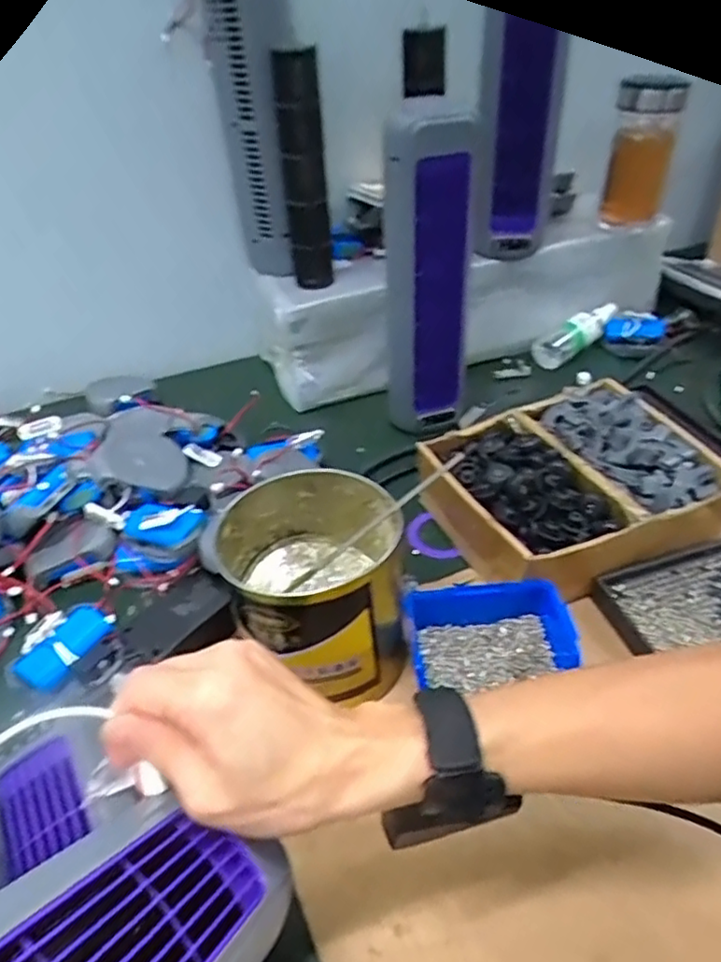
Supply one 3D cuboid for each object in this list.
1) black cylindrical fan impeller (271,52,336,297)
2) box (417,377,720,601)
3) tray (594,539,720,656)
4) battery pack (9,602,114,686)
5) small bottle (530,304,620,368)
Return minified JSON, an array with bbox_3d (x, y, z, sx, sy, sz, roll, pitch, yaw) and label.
[{"bbox_3d":[-0.056,-0.312,0.674,0.038,0.220,0.031,-11,40,-9],"label":"black cylindrical fan impeller"},{"bbox_3d":[0.182,0.003,0.574,0.216,0.071,0.180,-20,42,-19],"label":"box"},{"bbox_3d":[0.269,0.095,0.516,0.155,0.027,0.094,-10,40,-8],"label":"tray"},{"bbox_3d":[-0.224,0.123,0.498,0.038,0.021,0.072,14,43,20],"label":"battery pack"},{"bbox_3d":[0.293,-0.198,0.874,0.152,0.036,0.041,-35,47,-13],"label":"small bottle"}]

